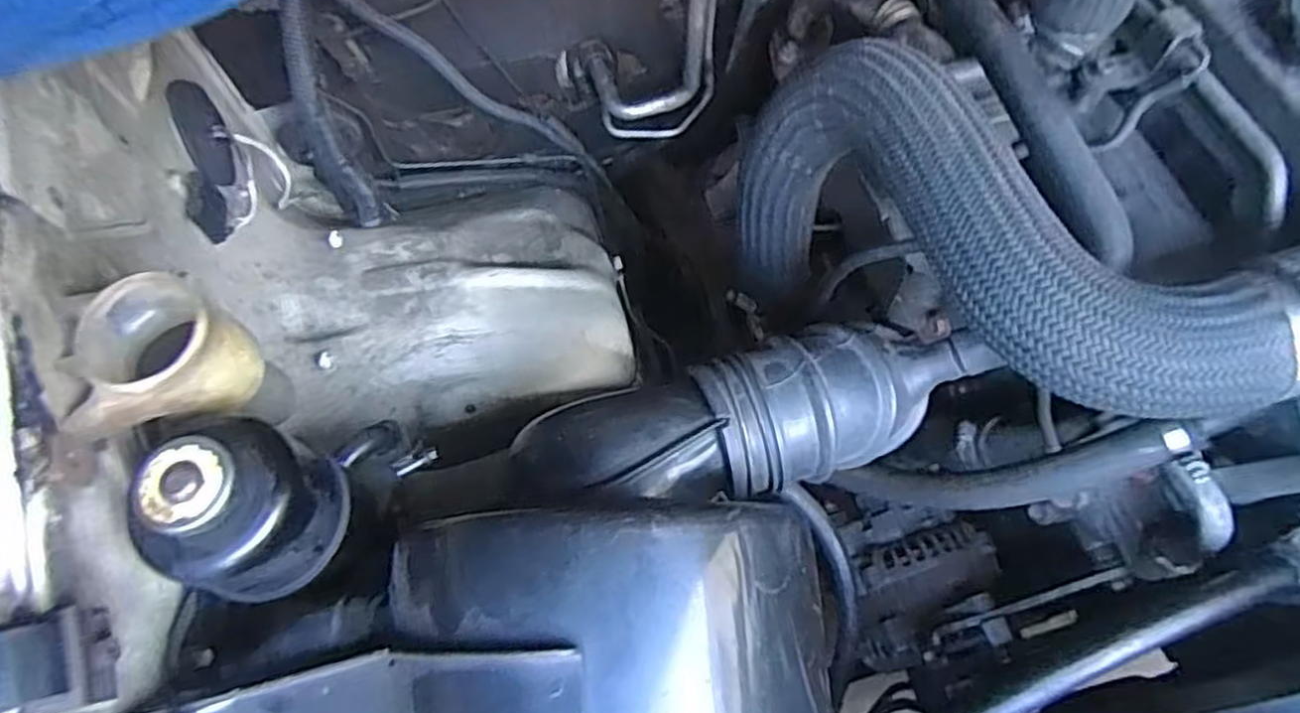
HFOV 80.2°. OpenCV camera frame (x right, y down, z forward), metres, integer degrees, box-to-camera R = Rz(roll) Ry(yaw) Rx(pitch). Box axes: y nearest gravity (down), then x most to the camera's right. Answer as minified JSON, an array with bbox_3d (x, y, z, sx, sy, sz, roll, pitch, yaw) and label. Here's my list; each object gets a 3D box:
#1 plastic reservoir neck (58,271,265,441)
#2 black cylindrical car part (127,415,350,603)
[{"bbox_3d":[-0.226,-0.001,0.355,0.072,0.052,0.062,-22,69,-9],"label":"plastic reservoir neck"},{"bbox_3d":[-0.179,0.068,0.337,0.063,0.069,0.070,11,68,5],"label":"black cylindrical car part"}]

